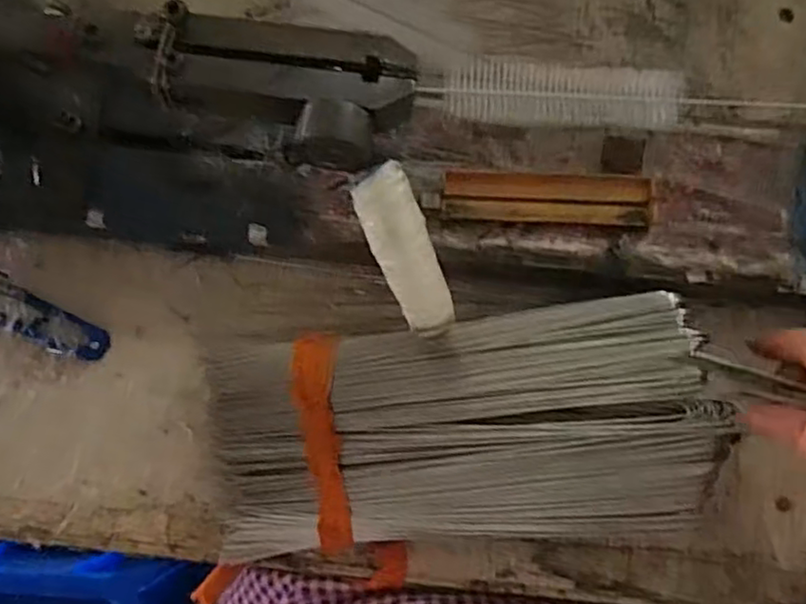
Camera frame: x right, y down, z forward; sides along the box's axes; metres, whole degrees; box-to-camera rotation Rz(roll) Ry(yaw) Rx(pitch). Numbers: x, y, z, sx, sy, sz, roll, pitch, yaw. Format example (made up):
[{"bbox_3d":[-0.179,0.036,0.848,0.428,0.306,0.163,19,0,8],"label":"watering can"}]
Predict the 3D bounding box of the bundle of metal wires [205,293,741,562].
[{"bbox_3d":[0.032,0.068,0.364,0.263,0.039,0.115,-7,80,3],"label":"bundle of metal wires"}]

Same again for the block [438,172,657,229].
[{"bbox_3d":[0.082,-0.060,0.380,0.117,0.011,0.031,2,78,1],"label":"block"}]

